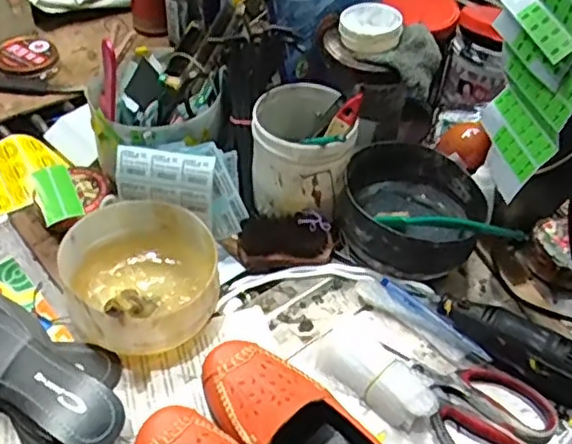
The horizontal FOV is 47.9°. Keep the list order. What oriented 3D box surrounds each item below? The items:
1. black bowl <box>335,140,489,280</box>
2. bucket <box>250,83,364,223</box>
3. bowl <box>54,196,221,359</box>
[{"bbox_3d":[0.133,-0.015,0.719,0.145,0.070,0.148,3,44,-3],"label":"black bowl"},{"bbox_3d":[0.019,-0.084,0.727,0.109,0.124,0.115,3,44,-3],"label":"bucket"},{"bbox_3d":[-0.143,0.063,0.635,0.149,0.076,0.167,-9,46,-14],"label":"bowl"}]

